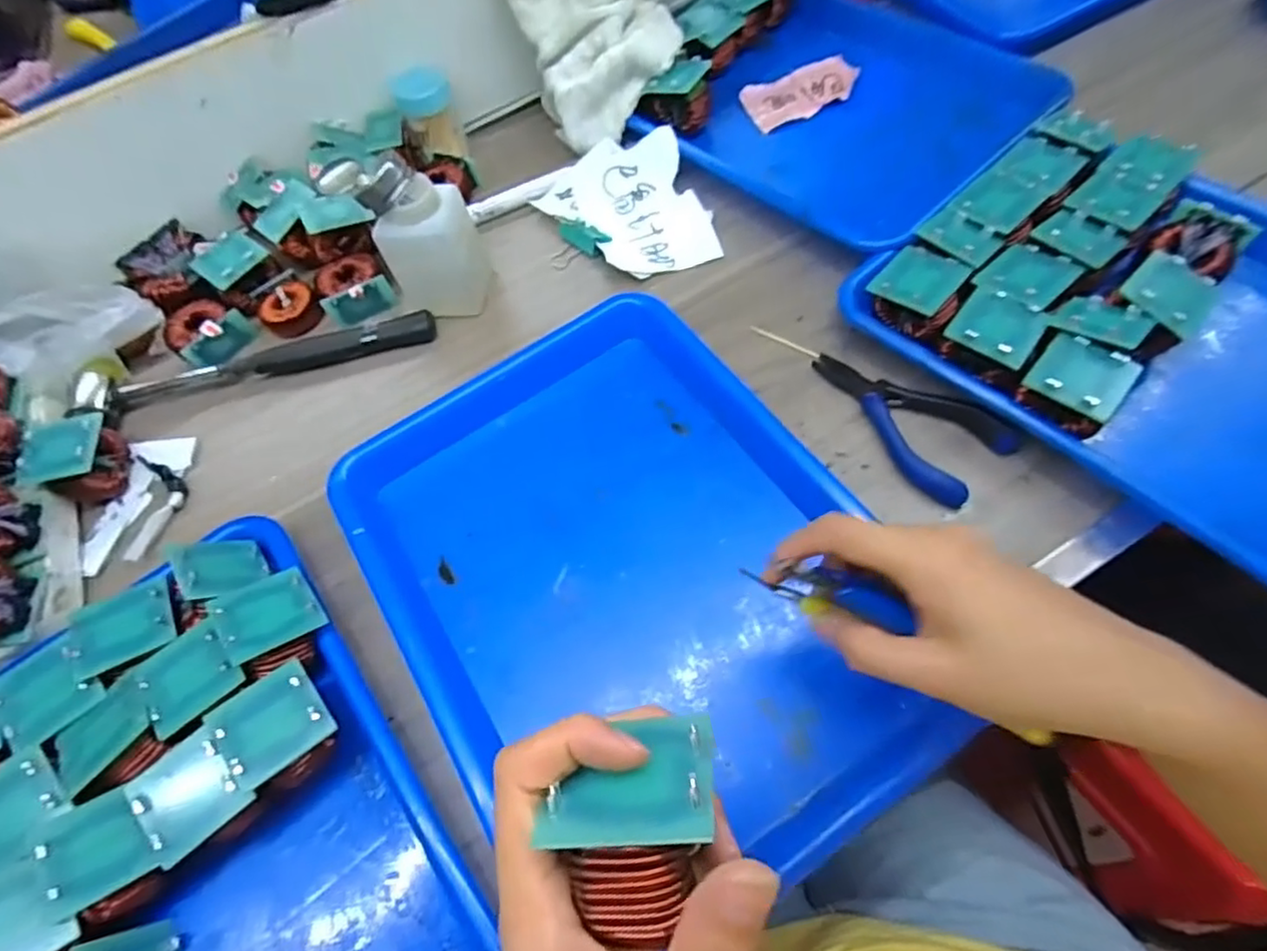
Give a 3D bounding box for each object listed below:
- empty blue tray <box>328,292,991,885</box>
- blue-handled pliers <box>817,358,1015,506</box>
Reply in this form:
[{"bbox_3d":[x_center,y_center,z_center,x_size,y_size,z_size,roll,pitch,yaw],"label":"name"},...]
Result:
[{"bbox_3d":[-0.001,0.052,0.364,0.253,0.031,0.335,-31,63,-10],"label":"empty blue tray"},{"bbox_3d":[0.162,-0.035,0.392,0.123,0.024,0.058,37,72,22],"label":"blue-handled pliers"}]

